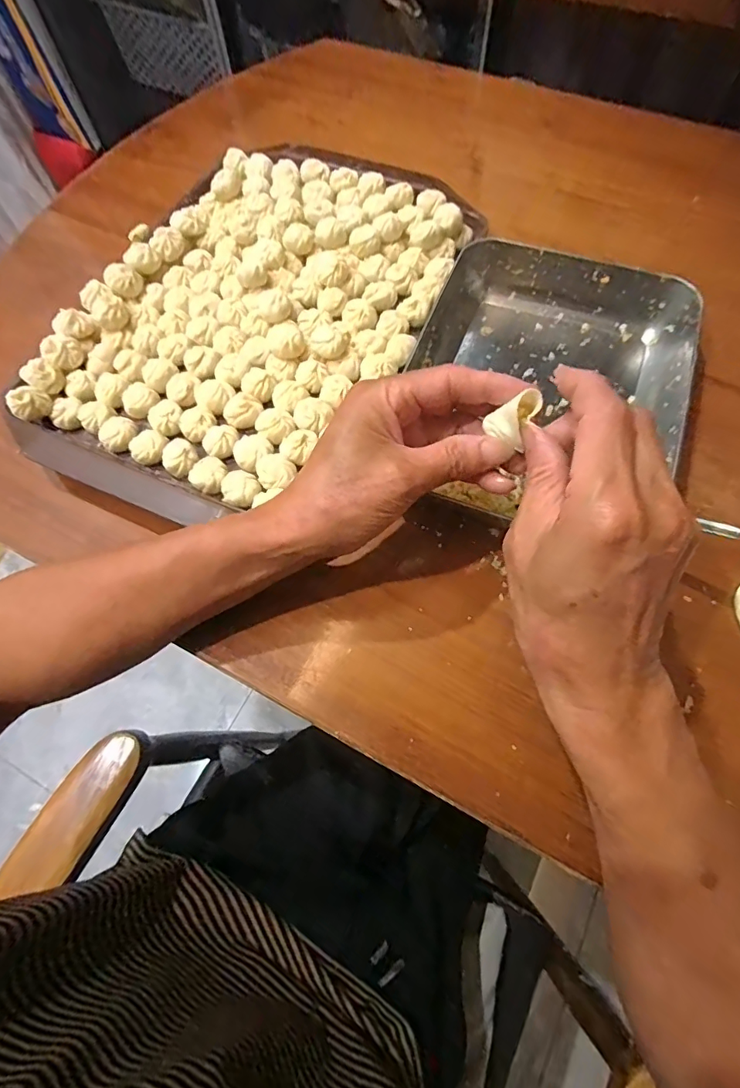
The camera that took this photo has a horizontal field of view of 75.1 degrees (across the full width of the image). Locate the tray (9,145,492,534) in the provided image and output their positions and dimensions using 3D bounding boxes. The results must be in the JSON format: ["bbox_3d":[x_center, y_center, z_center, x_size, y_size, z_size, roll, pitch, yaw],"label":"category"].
[{"bbox_3d":[-0.099,-0.202,0.421,0.281,0.040,0.403,28,72,14],"label":"tray"}]

